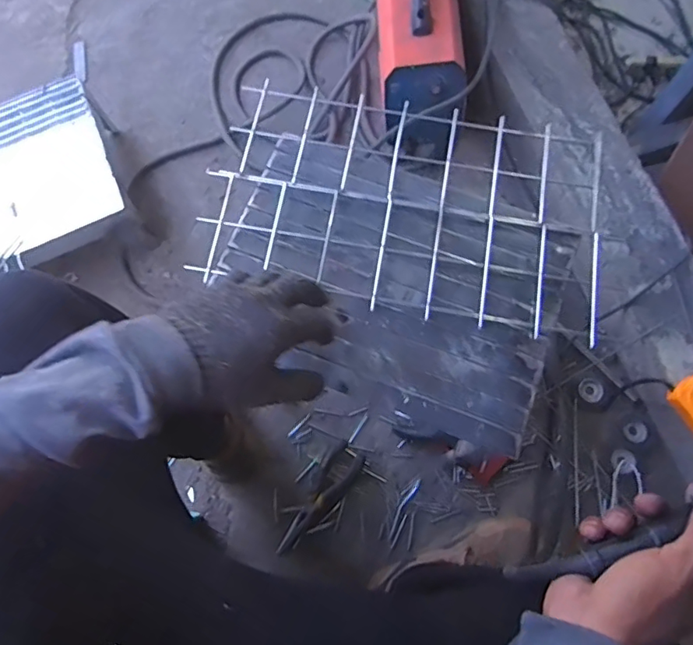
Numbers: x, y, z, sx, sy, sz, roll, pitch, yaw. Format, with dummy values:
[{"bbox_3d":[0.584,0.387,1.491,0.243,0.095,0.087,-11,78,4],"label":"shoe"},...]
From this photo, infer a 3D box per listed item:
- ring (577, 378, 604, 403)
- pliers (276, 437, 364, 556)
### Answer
[{"bbox_3d":[0.415,0.116,0.879,0.040,0.007,0.039,31,92,38],"label":"ring"},{"bbox_3d":[-0.042,0.289,0.836,0.052,0.020,0.196,34,77,9],"label":"pliers"}]

